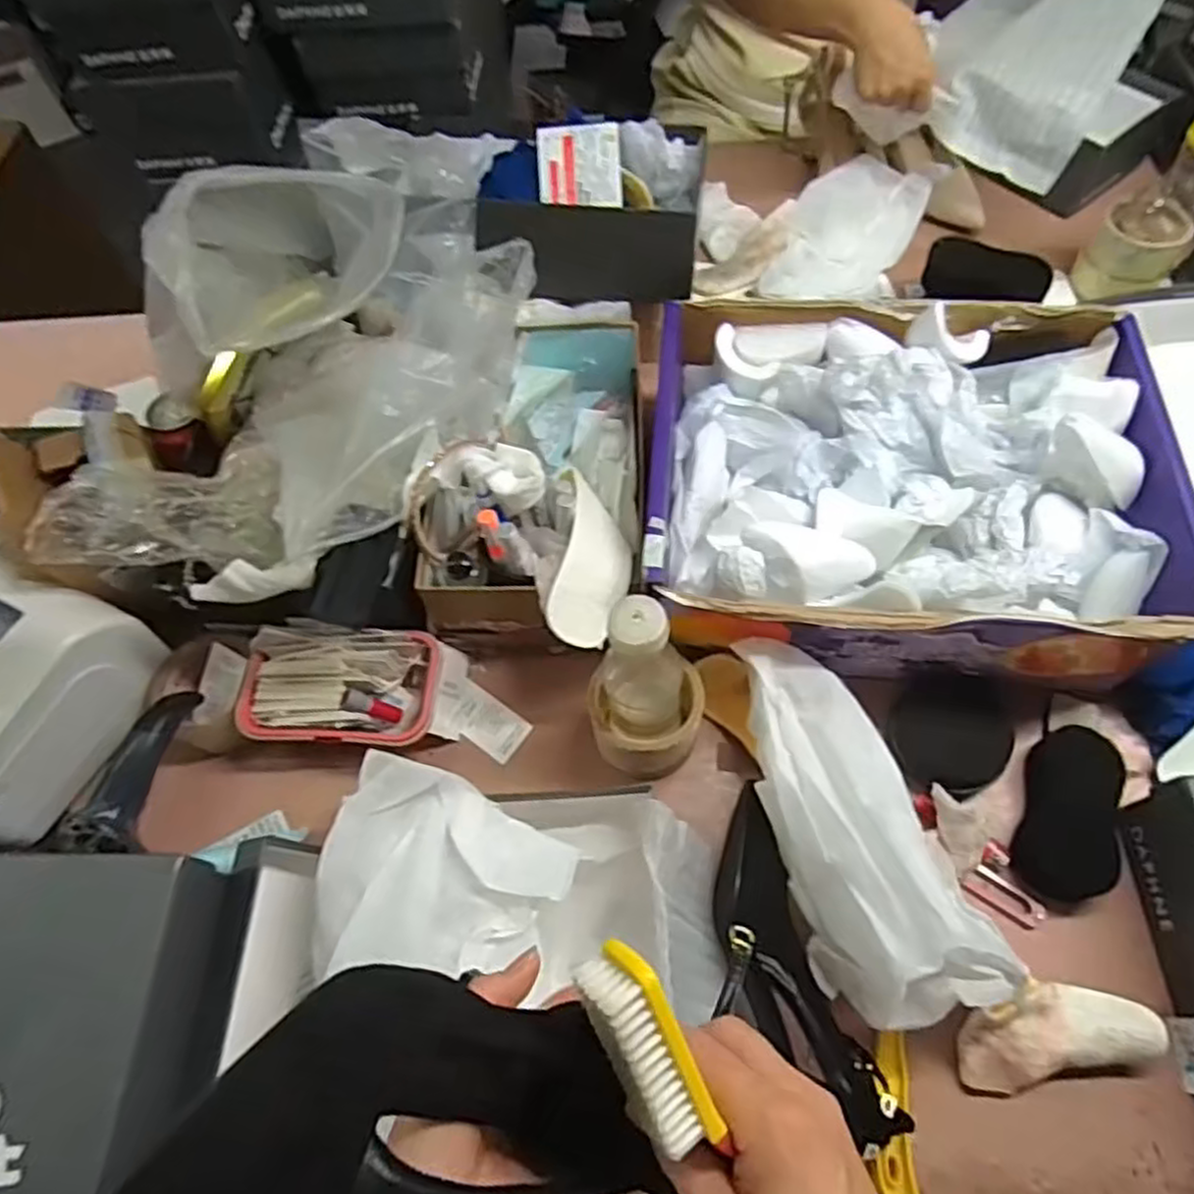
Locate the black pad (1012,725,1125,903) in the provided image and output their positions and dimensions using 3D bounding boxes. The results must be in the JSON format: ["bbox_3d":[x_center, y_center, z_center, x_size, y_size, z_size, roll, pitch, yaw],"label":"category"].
[{"bbox_3d":[0.370,0.168,0.596,0.066,0.015,0.131,-1,62,40],"label":"black pad"}]

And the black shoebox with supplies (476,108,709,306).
[{"bbox_3d":[-0.003,-0.371,0.732,0.211,0.090,0.170,5,62,6],"label":"black shoebox with supplies"}]

